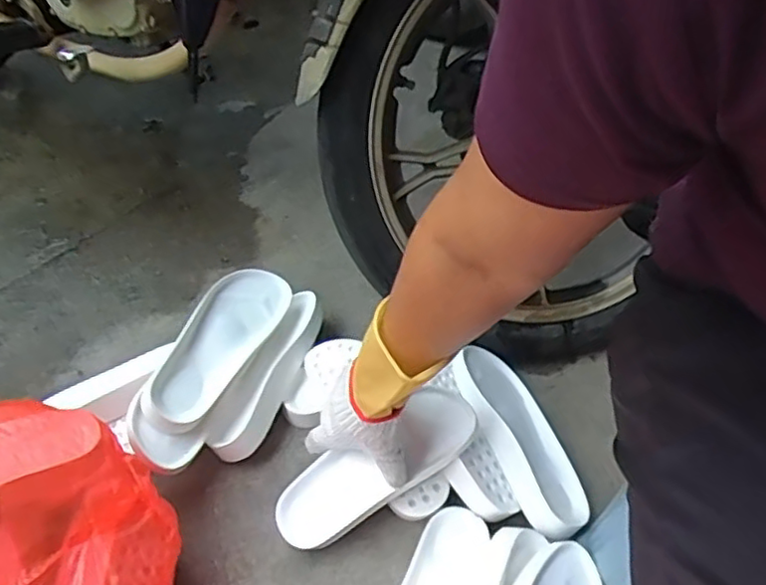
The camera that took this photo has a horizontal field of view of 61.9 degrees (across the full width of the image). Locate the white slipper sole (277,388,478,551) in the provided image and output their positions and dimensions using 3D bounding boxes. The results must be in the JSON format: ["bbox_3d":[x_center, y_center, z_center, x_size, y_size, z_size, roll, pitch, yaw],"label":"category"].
[{"bbox_3d":[-0.007,0.195,0.708,0.238,0.054,0.073,-32,54,-5],"label":"white slipper sole"}]

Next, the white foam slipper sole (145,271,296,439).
[{"bbox_3d":[-0.204,0.063,0.797,0.098,0.041,0.249,40,47,-14],"label":"white foam slipper sole"}]

